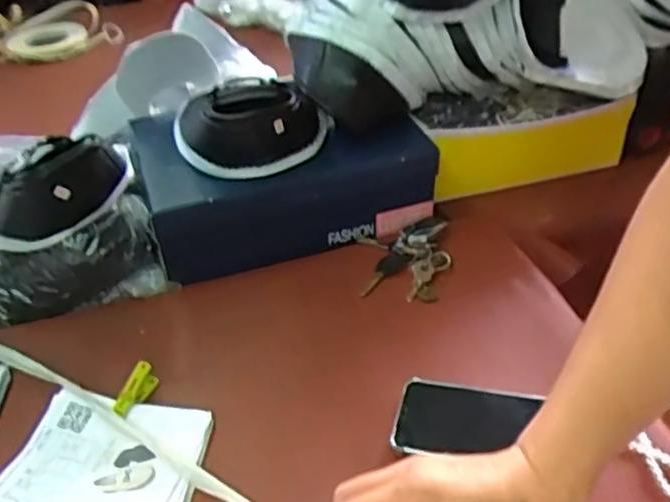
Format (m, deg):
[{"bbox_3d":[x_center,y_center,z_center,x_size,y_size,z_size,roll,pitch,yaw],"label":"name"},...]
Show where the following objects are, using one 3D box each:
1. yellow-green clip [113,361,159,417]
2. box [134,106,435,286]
[{"bbox_3d":[-0.184,0.128,0.614,0.014,0.036,0.052,16,45,21],"label":"yellow-green clip"},{"bbox_3d":[-0.067,-0.103,0.809,0.320,0.117,0.215,-14,41,-13],"label":"box"}]

